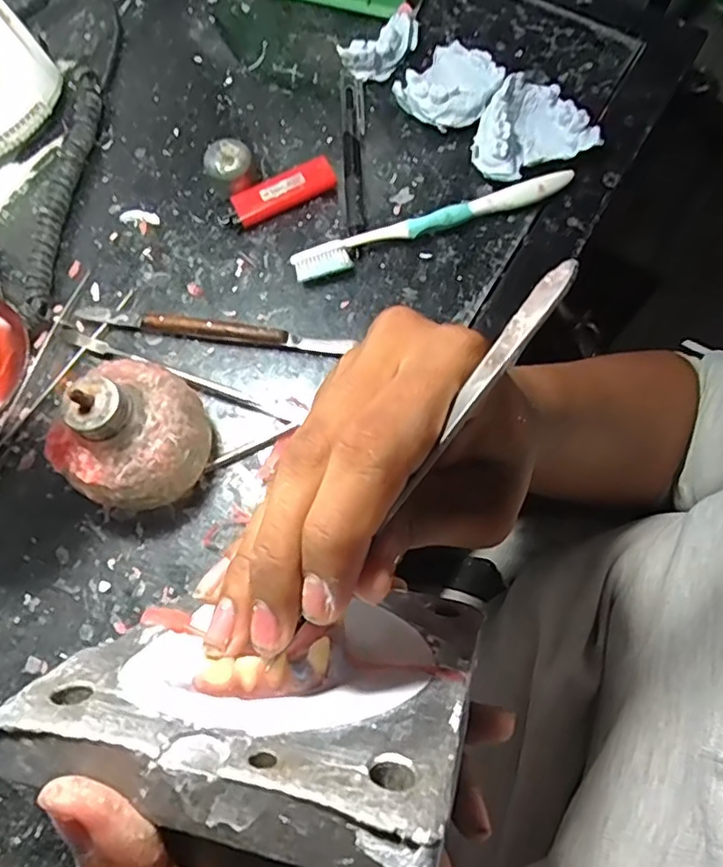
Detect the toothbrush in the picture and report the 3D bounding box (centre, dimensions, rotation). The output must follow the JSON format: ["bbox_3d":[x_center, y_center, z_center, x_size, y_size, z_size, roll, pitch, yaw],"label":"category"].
[{"bbox_3d":[0.046,-0.131,0.385,0.184,0.019,0.016,-21,74,-5],"label":"toothbrush"}]

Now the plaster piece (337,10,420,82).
[{"bbox_3d":[0.014,-0.266,0.425,0.061,0.024,0.026,-40,77,-10],"label":"plaster piece"}]

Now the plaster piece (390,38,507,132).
[{"bbox_3d":[0.061,-0.235,0.411,0.060,0.029,0.063,30,76,10],"label":"plaster piece"}]

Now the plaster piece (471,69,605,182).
[{"bbox_3d":[0.107,-0.194,0.390,0.074,0.042,0.047,-23,74,-6],"label":"plaster piece"}]

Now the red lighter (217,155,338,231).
[{"bbox_3d":[-0.054,-0.154,0.397,0.078,0.014,0.020,-27,75,-7],"label":"red lighter"}]

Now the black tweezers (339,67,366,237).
[{"bbox_3d":[-0.006,-0.186,0.406,0.016,0.012,0.123,-1,73,1],"label":"black tweezers"}]

